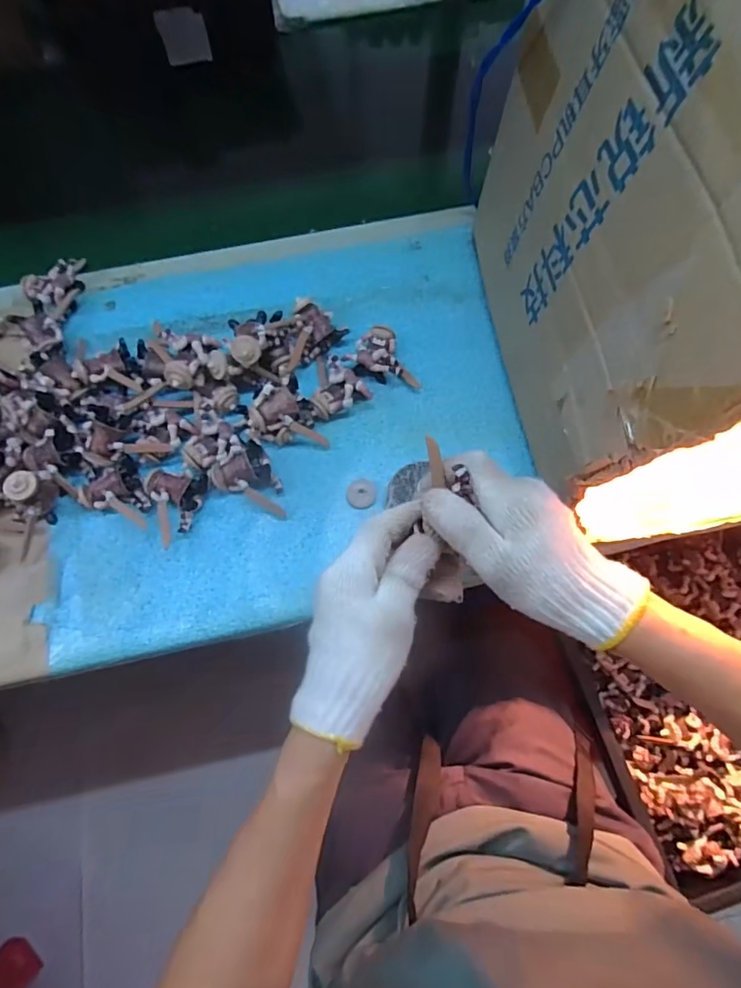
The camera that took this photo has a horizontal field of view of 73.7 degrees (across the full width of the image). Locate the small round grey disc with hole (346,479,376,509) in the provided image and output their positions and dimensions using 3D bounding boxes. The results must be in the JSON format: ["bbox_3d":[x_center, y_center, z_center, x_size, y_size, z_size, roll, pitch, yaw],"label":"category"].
[{"bbox_3d":[-0.009,0.000,0.486,0.028,0.004,0.031,1,71,0],"label":"small round grey disc with hole"}]

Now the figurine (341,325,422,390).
[{"bbox_3d":[0.017,-0.150,0.523,0.079,0.029,0.058,11,72,4],"label":"figurine"}]

